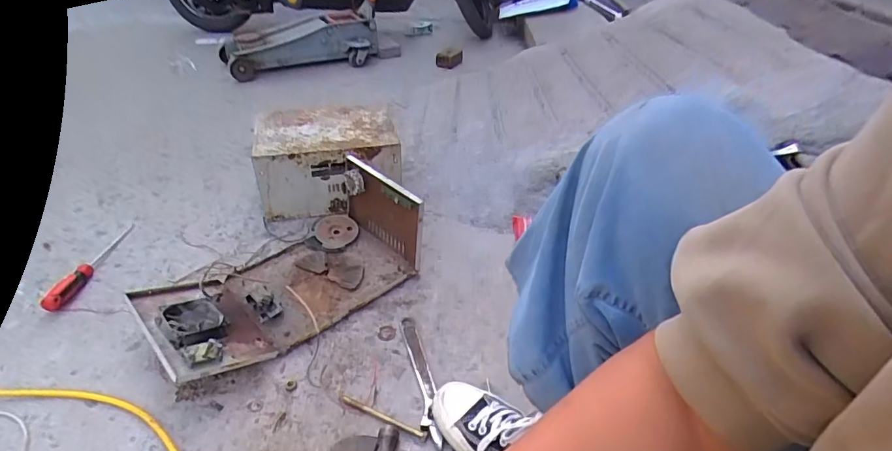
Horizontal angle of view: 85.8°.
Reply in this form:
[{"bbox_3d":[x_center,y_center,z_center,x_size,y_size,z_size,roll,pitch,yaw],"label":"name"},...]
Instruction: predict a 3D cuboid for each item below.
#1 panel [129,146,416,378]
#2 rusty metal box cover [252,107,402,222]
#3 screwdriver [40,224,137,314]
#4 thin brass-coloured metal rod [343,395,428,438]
[{"bbox_3d":[-0.283,0.064,0.838,0.233,0.167,0.450,33,46,32],"label":"panel"},{"bbox_3d":[-0.266,-0.146,1.108,0.300,0.177,0.211,-4,39,-11],"label":"rusty metal box cover"},{"bbox_3d":[-0.659,0.063,0.892,0.033,0.032,0.239,3,38,-3],"label":"screwdriver"},{"bbox_3d":[-0.092,0.277,0.697,0.136,0.005,0.012,18,40,17],"label":"thin brass-coloured metal rod"}]

